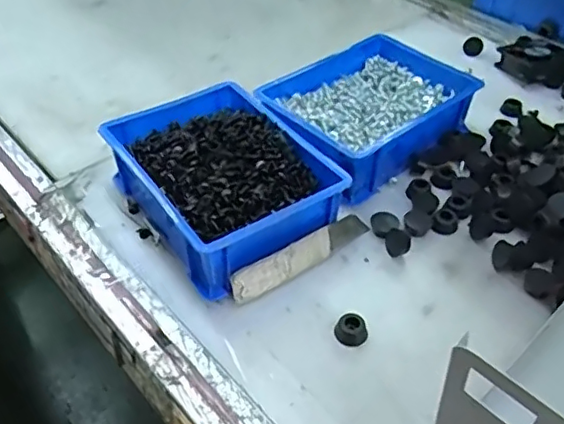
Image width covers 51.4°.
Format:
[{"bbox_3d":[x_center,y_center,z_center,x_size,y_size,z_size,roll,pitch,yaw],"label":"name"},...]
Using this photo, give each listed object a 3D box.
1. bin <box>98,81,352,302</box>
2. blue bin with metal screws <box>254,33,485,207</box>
[{"bbox_3d":[-0.054,-0.033,0.522,0.145,0.066,0.191,-24,49,-25],"label":"bin"},{"bbox_3d":[0.089,-0.106,0.603,0.201,0.057,0.145,-28,51,-28],"label":"blue bin with metal screws"}]

